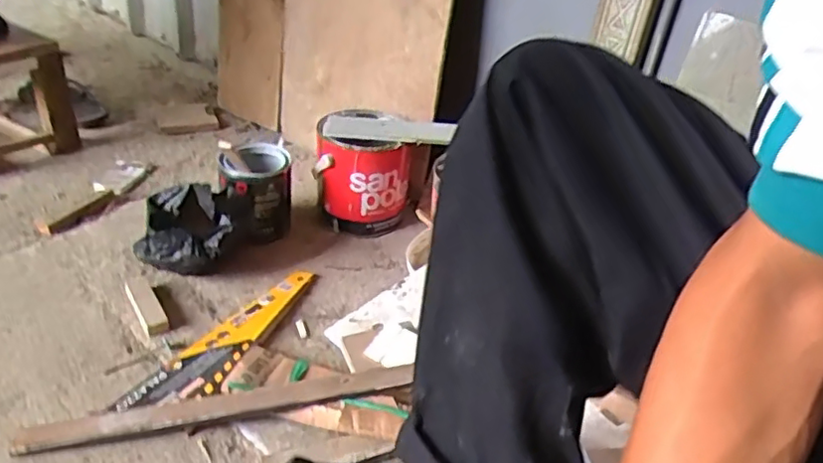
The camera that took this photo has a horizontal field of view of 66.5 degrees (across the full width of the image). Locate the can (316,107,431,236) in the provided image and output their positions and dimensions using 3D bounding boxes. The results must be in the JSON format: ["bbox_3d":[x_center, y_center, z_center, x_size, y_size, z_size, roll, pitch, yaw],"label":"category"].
[{"bbox_3d":[-0.075,-0.098,1.045,0.159,0.163,0.138,0,35,-8],"label":"can"}]

